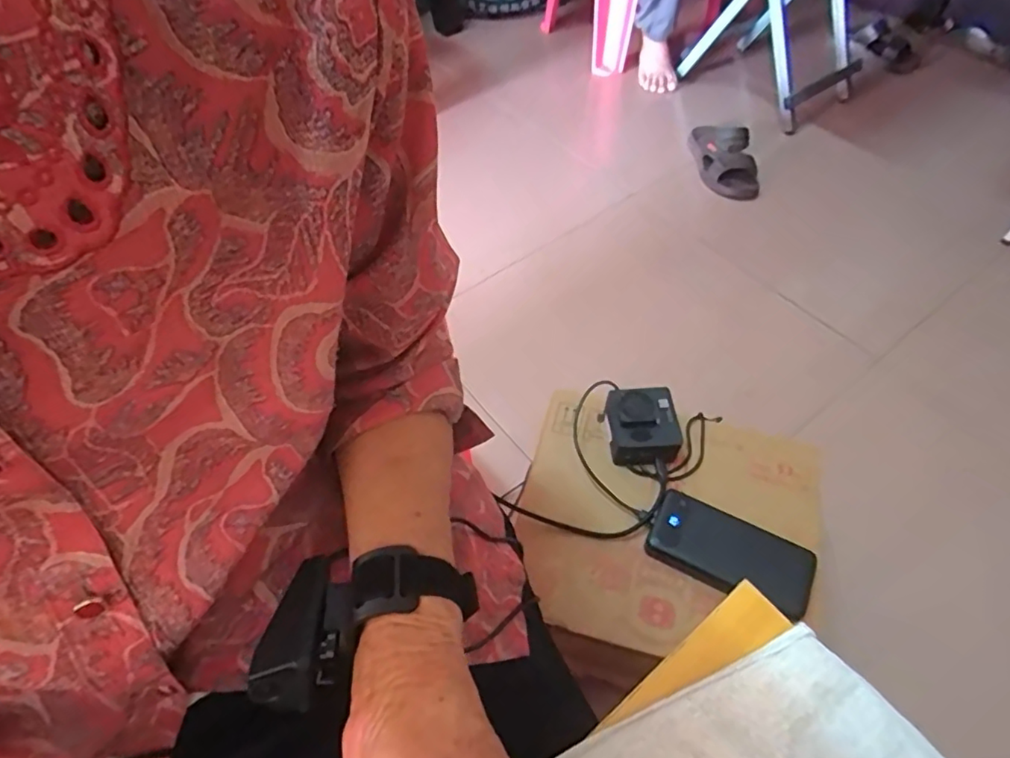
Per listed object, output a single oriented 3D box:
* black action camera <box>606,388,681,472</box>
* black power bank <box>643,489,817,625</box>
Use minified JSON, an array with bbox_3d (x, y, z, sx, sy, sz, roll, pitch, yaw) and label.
[{"bbox_3d":[0.156,0.053,0.654,0.077,0.043,0.080,-1,55,1],"label":"black action camera"},{"bbox_3d":[0.227,0.176,0.581,0.154,0.025,0.078,23,59,17],"label":"black power bank"}]

